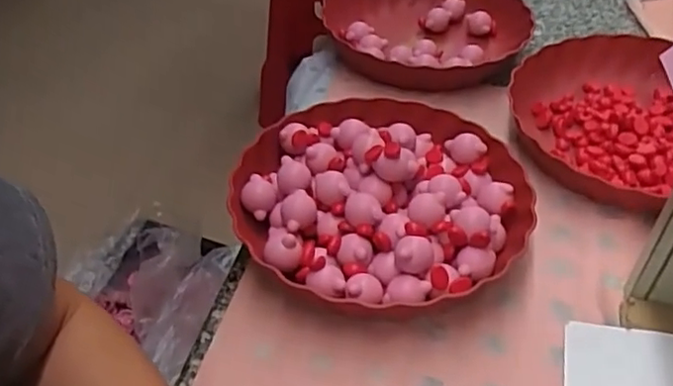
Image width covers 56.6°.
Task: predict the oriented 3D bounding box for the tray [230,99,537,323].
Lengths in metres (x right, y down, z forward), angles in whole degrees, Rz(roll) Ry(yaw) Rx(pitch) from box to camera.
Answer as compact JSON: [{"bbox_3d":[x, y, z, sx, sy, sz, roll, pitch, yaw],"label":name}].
[{"bbox_3d":[0.037,0.002,0.532,0.237,0.065,0.223,-31,51,-29],"label":"tray"}]

